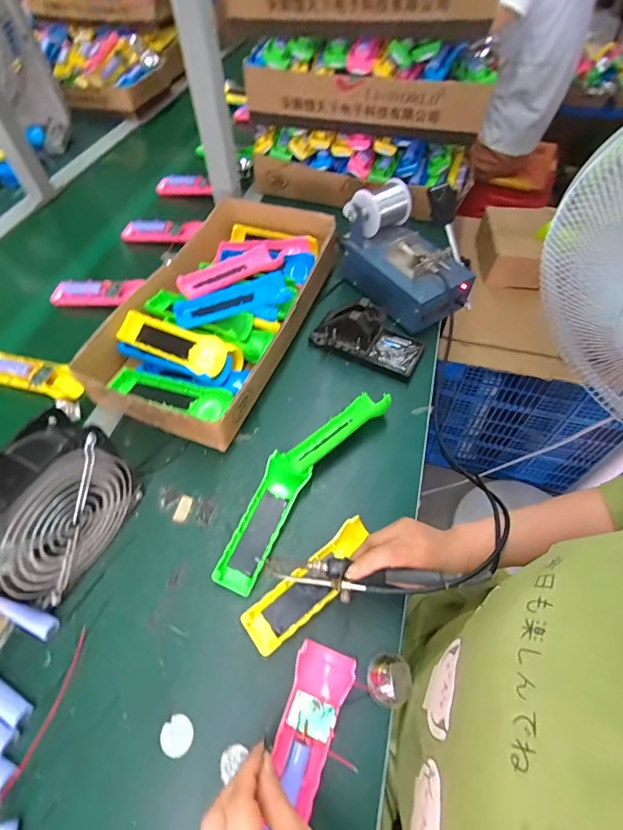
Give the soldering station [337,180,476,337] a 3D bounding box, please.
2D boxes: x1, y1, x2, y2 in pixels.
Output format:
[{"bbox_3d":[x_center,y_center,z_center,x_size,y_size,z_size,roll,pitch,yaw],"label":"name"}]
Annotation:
[{"bbox_3d":[0.143,-0.255,0.630,0.128,0.132,0.230,-34,64,-21],"label":"soldering station"}]

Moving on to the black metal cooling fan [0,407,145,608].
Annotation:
[{"bbox_3d":[-0.246,0.092,0.380,0.063,0.150,0.149,23,59,13],"label":"black metal cooling fan"}]

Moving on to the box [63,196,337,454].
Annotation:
[{"bbox_3d":[-0.130,-0.163,0.597,0.237,0.084,0.422,16,57,7],"label":"box"}]

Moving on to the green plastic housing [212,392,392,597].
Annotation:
[{"bbox_3d":[-0.012,0.068,0.471,0.074,0.037,0.293,32,62,18],"label":"green plastic housing"}]

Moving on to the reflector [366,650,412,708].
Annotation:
[{"bbox_3d":[0.071,0.239,0.363,0.035,0.026,0.042,21,58,10],"label":"reflector"}]

